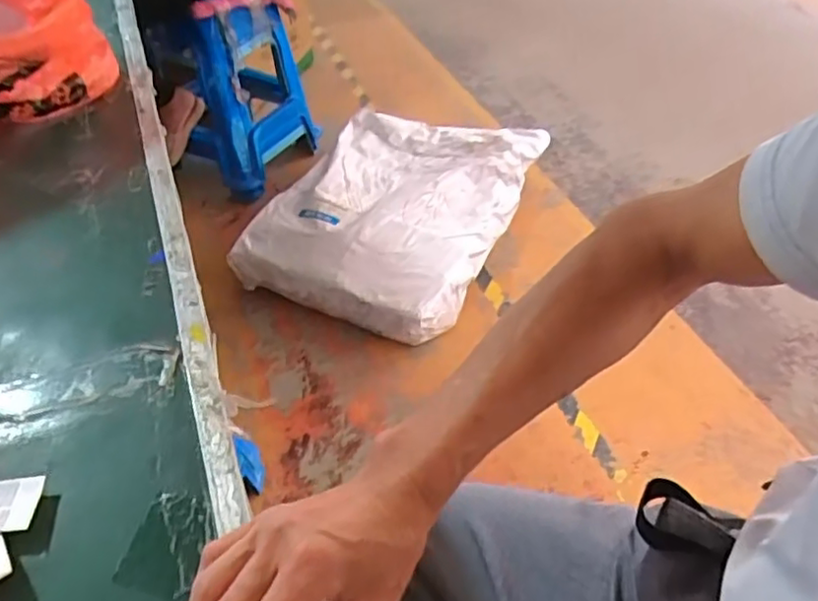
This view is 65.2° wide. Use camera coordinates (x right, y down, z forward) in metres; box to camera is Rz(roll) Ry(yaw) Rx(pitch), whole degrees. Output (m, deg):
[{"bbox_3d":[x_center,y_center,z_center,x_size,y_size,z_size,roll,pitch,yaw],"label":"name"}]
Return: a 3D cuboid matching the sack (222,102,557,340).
[{"bbox_3d":[-0.010,-0.275,1.673,0.523,0.159,0.845,17,48,18],"label":"sack"}]

